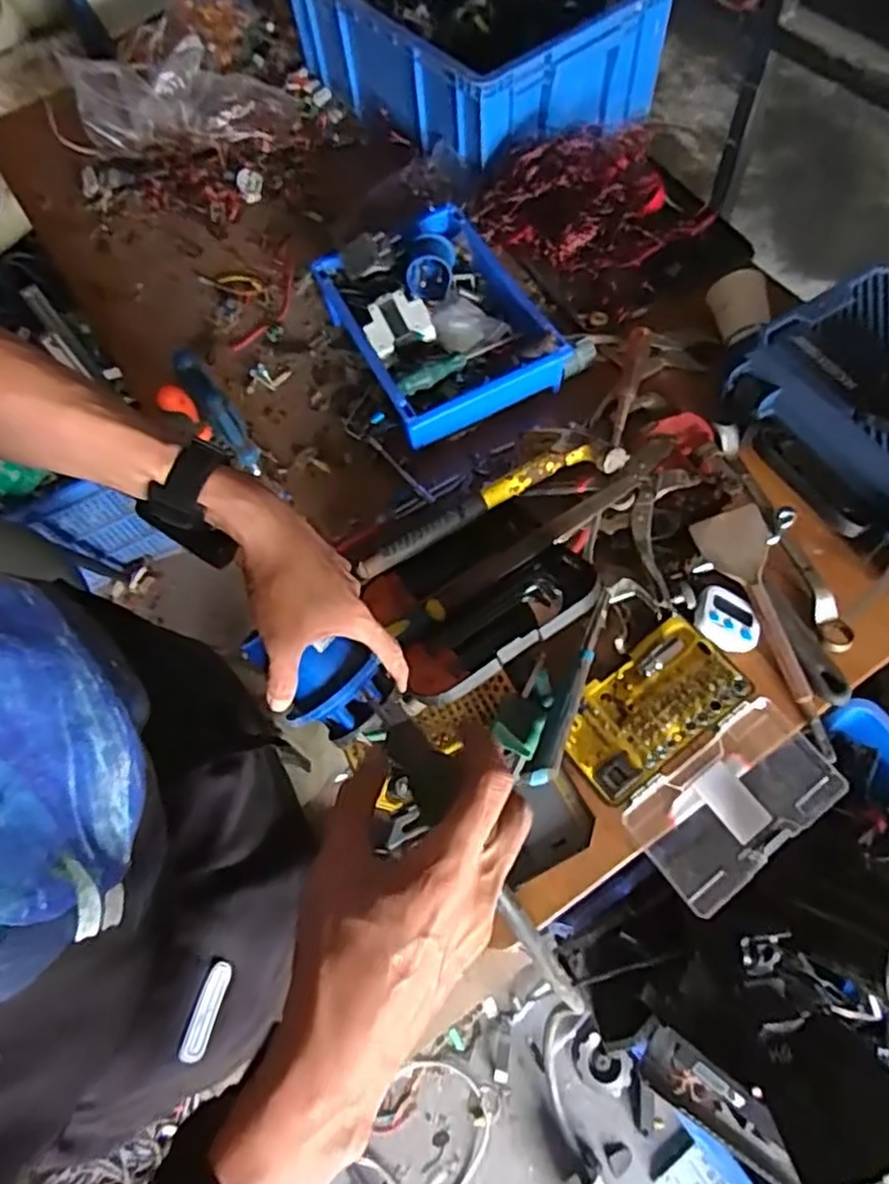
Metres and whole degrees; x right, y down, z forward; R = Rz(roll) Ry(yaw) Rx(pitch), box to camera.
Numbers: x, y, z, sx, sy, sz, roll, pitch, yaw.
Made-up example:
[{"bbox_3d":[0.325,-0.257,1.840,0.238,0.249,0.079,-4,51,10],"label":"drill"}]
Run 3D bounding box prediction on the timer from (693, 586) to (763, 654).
[{"bbox_3d":[0.291,0.026,0.698,0.066,0.014,0.059,28,70,15],"label":"timer"}]

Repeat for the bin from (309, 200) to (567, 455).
[{"bbox_3d":[-0.010,-0.342,0.868,0.222,0.111,0.305,-25,66,-8],"label":"bin"}]

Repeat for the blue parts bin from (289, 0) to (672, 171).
[{"bbox_3d":[0.045,-0.845,1.031,0.345,0.170,0.541,-36,68,-12],"label":"blue parts bin"}]

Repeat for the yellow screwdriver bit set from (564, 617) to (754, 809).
[{"bbox_3d":[0.203,0.115,0.673,0.183,0.028,0.107,-36,68,-12],"label":"yellow screwdriver bit set"}]

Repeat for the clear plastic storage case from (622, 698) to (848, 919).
[{"bbox_3d":[0.273,0.198,0.645,0.193,0.026,0.112,-35,68,-12],"label":"clear plastic storage case"}]

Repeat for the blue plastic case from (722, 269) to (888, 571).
[{"bbox_3d":[0.485,-0.183,0.728,0.258,0.096,0.358,-28,67,-9],"label":"blue plastic case"}]

